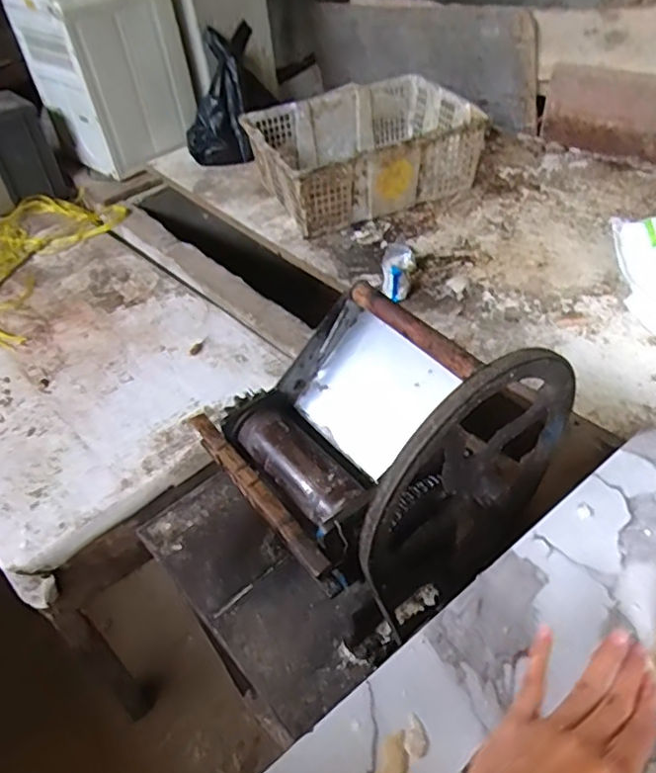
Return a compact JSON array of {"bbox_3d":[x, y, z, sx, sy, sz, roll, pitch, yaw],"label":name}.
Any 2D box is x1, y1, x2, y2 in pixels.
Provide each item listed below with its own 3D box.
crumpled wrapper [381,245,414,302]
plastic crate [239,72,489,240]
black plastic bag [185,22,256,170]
[{"bbox_3d":[0.130,-0.208,1.093,0.061,0.055,0.148,1,46,8],"label":"crumpled wrapper"},{"bbox_3d":[0.077,-0.541,1.359,0.468,0.179,0.339,-20,47,-13],"label":"plastic crate"},{"bbox_3d":[-0.276,-0.749,1.491,0.178,0.346,0.113,9,10,16],"label":"black plastic bag"}]

